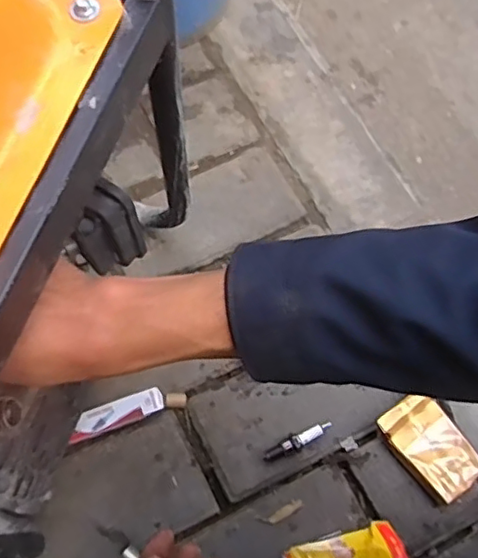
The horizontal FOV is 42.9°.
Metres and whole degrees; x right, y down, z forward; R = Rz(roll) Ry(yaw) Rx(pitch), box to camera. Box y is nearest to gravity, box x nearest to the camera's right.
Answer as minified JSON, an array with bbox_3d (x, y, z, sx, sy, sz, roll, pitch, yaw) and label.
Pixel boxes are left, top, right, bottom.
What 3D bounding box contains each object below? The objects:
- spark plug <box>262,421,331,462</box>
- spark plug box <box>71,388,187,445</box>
[{"bbox_3d":[0.061,0.169,0.632,0.075,0.018,0.016,-18,72,-8],"label":"spark plug"},{"bbox_3d":[-0.115,0.137,0.633,0.118,0.022,0.026,-20,72,-8],"label":"spark plug box"}]

